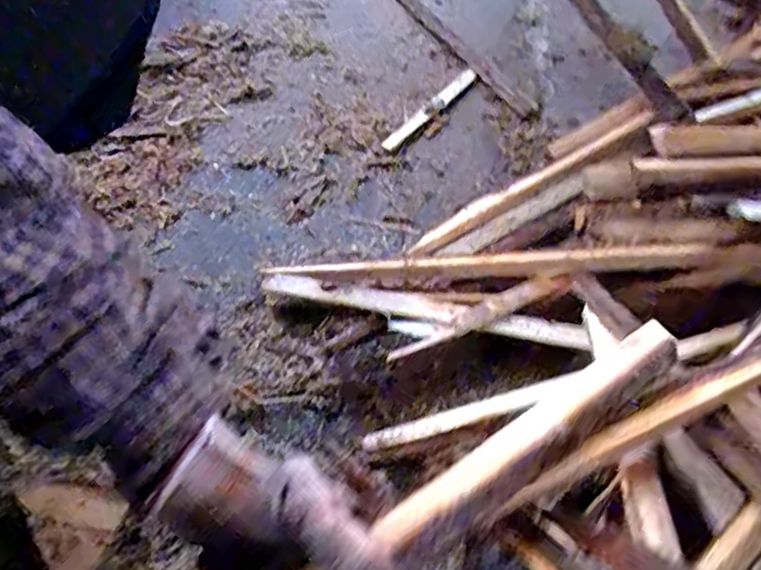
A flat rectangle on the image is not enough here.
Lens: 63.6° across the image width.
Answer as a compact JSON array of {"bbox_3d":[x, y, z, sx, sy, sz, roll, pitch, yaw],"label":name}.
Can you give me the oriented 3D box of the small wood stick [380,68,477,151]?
[{"bbox_3d":[0.065,-0.224,0.772,0.022,0.016,0.184,32,57,15],"label":"small wood stick"}]

